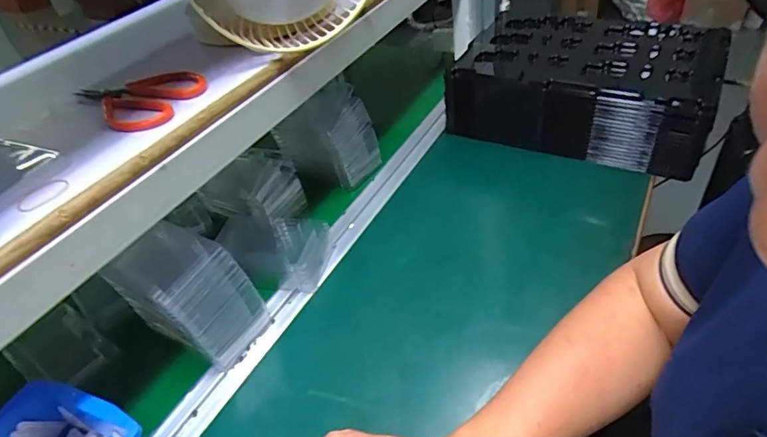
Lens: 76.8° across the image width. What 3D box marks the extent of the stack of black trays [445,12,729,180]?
[{"bbox_3d":[0.279,-0.191,0.713,0.341,0.126,0.225,19,47,25],"label":"stack of black trays"}]

